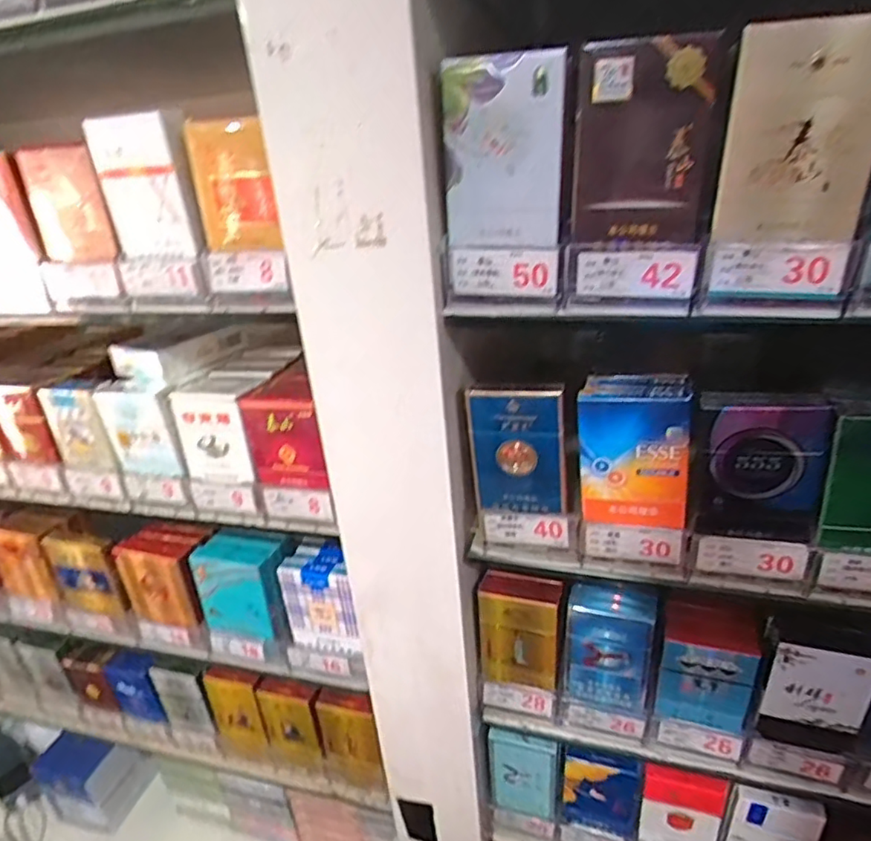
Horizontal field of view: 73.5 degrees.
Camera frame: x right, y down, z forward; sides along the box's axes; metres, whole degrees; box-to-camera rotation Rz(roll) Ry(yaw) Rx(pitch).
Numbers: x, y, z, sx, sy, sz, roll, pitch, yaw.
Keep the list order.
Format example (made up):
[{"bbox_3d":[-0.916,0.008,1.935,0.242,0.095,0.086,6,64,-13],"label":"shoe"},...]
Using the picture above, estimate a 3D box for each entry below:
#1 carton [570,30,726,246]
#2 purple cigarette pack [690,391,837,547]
[{"bbox_3d":[0.091,-0.122,0.259,0.055,0.079,0.022,5,27,19],"label":"carton"},{"bbox_3d":[0.171,0.025,0.309,0.060,0.080,0.019,5,27,20],"label":"purple cigarette pack"}]

